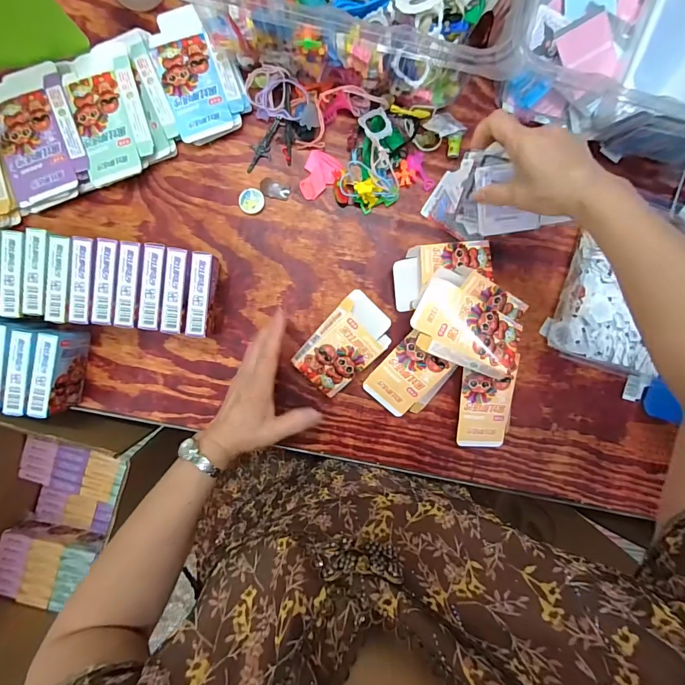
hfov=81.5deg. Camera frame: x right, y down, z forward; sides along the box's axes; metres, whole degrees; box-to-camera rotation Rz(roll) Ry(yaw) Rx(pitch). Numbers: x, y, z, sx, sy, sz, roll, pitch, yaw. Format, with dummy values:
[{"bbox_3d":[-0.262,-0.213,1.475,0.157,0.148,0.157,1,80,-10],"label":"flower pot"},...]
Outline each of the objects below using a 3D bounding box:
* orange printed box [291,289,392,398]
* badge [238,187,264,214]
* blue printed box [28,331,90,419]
[{"bbox_3d":[0.004,0.003,0.490,0.075,0.039,0.120,42,90,-4],"label":"orange printed box"},{"bbox_3d":[-0.114,-0.178,0.496,0.031,0.007,0.033,0,93,-3],"label":"badge"},{"bbox_3d":[-0.331,0.033,0.470,0.023,0.067,0.095,10,92,-3],"label":"blue printed box"}]

